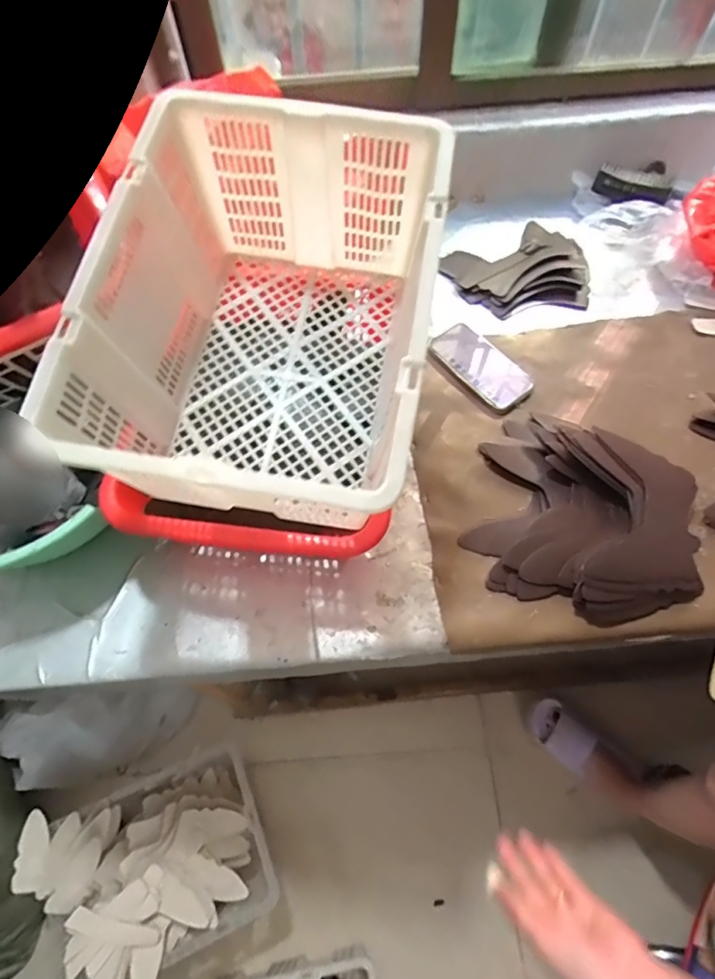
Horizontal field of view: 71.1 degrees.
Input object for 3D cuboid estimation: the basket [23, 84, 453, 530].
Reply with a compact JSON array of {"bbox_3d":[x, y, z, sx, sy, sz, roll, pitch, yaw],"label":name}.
[{"bbox_3d":[-0.078,-0.155,0.494,0.280,0.225,0.380,7,62,6],"label":"basket"}]

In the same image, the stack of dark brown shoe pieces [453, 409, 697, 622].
[{"bbox_3d":[0.278,0.017,0.600,0.266,0.056,0.261,14,63,9],"label":"stack of dark brown shoe pieces"}]

